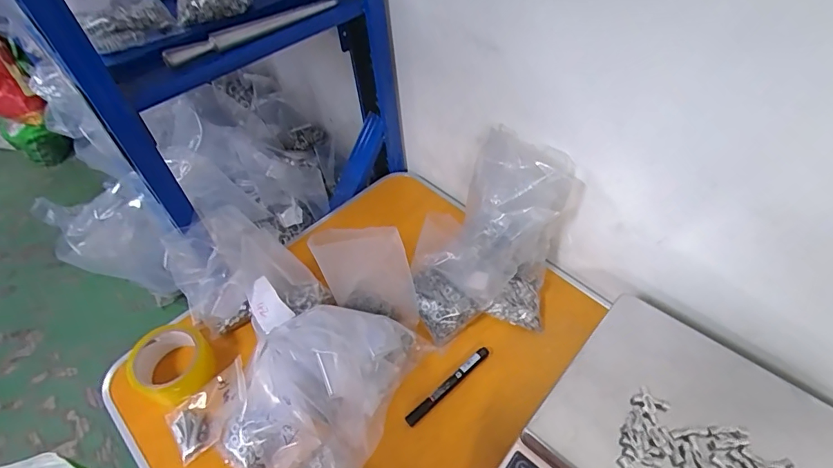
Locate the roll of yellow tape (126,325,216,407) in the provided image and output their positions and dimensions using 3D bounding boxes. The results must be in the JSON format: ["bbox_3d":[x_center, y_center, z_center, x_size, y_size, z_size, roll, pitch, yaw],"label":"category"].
[{"bbox_3d":[-0.330,0.171,0.625,0.099,0.059,0.092,-3,49,3],"label":"roll of yellow tape"}]

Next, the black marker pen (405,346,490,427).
[{"bbox_3d":[0.043,0.197,0.611,0.141,0.011,0.014,-34,55,-22],"label":"black marker pen"}]

